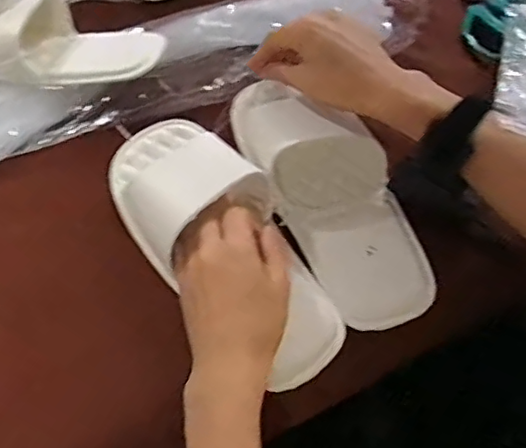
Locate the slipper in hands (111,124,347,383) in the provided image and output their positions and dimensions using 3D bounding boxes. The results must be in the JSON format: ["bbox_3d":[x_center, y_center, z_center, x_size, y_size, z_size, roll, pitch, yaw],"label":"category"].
[{"bbox_3d":[-0.031,0.005,0.469,0.103,0.039,0.246,-37,68,-18],"label":"slipper in hands"}]

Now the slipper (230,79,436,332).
[{"bbox_3d":[0.050,-0.031,0.493,0.092,0.059,0.242,-25,67,-12],"label":"slipper"}]

